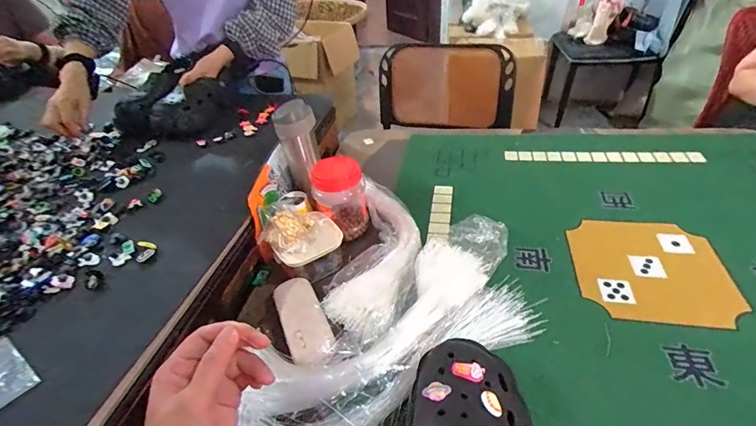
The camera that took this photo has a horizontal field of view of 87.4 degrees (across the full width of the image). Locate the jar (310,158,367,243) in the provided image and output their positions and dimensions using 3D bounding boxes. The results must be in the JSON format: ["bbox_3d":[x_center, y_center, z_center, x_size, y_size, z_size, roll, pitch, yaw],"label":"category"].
[{"bbox_3d":[-0.070,-0.029,0.722,0.093,0.142,0.080,-8,38,-4],"label":"jar"}]

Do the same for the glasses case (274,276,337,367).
[{"bbox_3d":[-0.111,0.148,0.576,0.059,0.026,0.147,-19,40,-17],"label":"glasses case"}]

